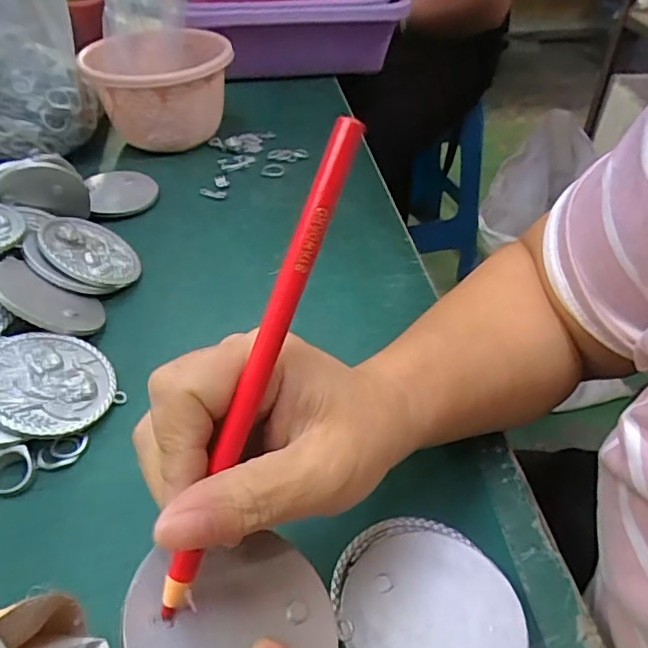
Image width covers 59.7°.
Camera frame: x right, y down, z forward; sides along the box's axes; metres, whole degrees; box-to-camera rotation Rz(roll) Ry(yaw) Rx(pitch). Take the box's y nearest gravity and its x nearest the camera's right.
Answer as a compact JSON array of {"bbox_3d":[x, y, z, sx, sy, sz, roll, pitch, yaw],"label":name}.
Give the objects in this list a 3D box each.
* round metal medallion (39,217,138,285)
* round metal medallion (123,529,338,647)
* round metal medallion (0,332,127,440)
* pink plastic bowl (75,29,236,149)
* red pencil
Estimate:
[{"bbox_3d":[-0.171,-0.054,0.417,0.070,0.006,0.067,5,46,-43],"label":"round metal medallion"},{"bbox_3d":[-0.029,0.104,0.191,0.073,0.004,0.061,4,42,-34],"label":"round metal medallion"},{"bbox_3d":[-0.162,0.033,0.333,0.074,0.008,0.072,-11,55,-41],"label":"round metal medallion"},{"bbox_3d":[-0.162,-0.229,0.565,0.135,0.096,0.146,1,41,-1],"label":"pink plastic bowl"},{"bbox_3d":[-0.021,0.015,0.178,0.012,0.162,0.008,23,4,22],"label":"red pencil"}]

